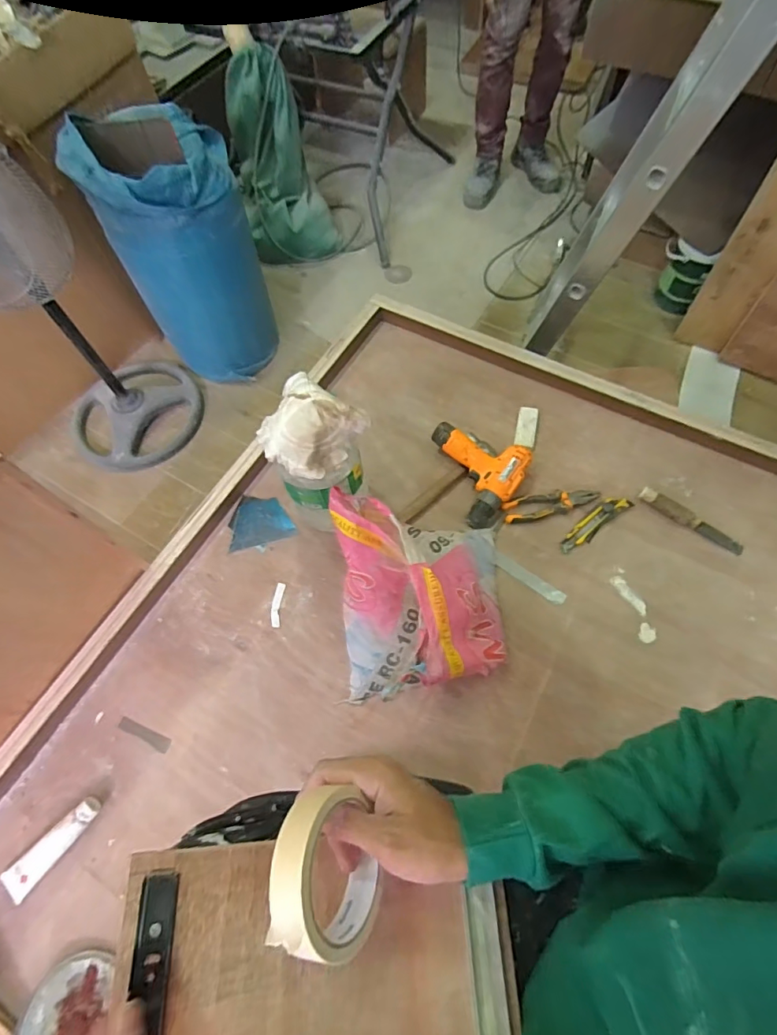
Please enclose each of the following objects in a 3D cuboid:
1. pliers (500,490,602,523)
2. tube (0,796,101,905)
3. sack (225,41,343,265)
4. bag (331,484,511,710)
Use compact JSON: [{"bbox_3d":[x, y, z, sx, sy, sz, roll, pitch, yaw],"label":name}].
[{"bbox_3d":[0.326,-0.029,0.990,0.189,0.021,0.045,-12,65,-2],"label":"pliers"},{"bbox_3d":[-0.522,0.504,0.770,0.047,0.023,0.161,34,71,17],"label":"tube"},{"bbox_3d":[-0.340,-1.106,1.570,0.277,0.534,0.197,-7,64,0],"label":"sack"},{"bbox_3d":[0.060,0.131,0.849,0.284,0.176,0.303,-5,64,1],"label":"bag"}]

